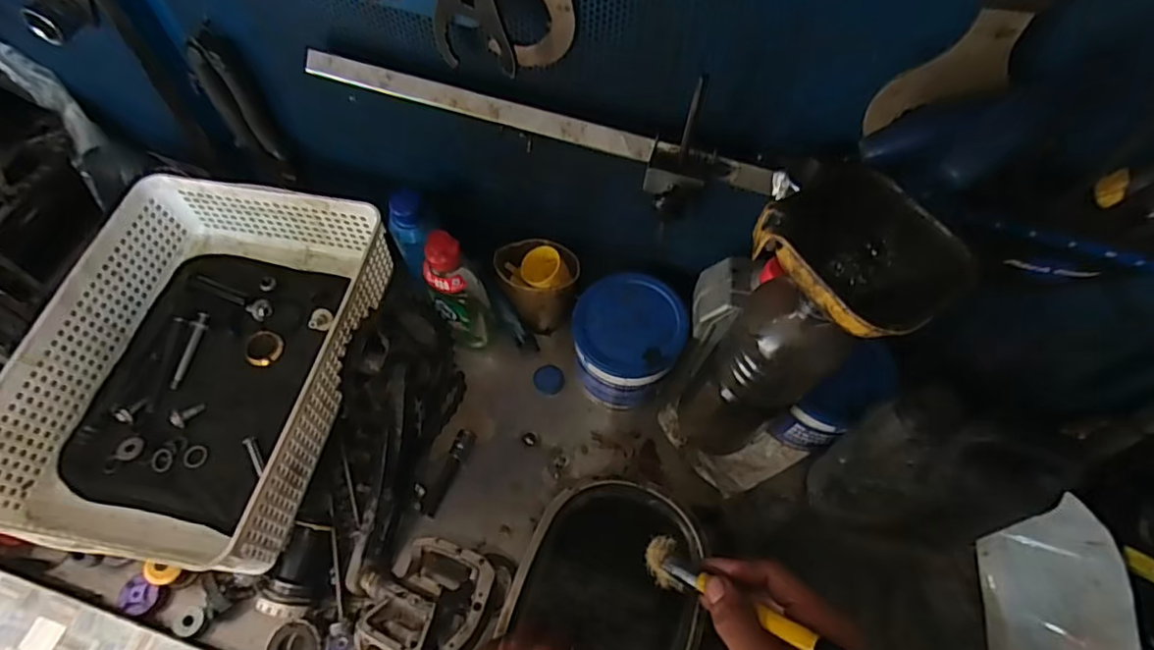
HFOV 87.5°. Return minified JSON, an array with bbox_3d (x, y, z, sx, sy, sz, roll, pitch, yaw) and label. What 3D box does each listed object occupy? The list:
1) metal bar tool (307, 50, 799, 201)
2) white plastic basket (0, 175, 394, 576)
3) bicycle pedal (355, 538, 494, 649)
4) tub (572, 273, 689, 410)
[{"bbox_3d":[-0.025,-0.148,0.444,0.367,0.018,0.008,16,26,5],"label":"metal bar tool"},{"bbox_3d":[-0.331,0.032,0.535,0.248,0.090,0.325,10,61,4],"label":"white plastic basket"},{"bbox_3d":[-0.126,0.220,0.477,0.114,0.021,0.101,7,46,31],"label":"bicycle pedal"},{"bbox_3d":[0.047,0.021,0.586,0.098,0.105,0.096,0,60,-1],"label":"tub"}]

